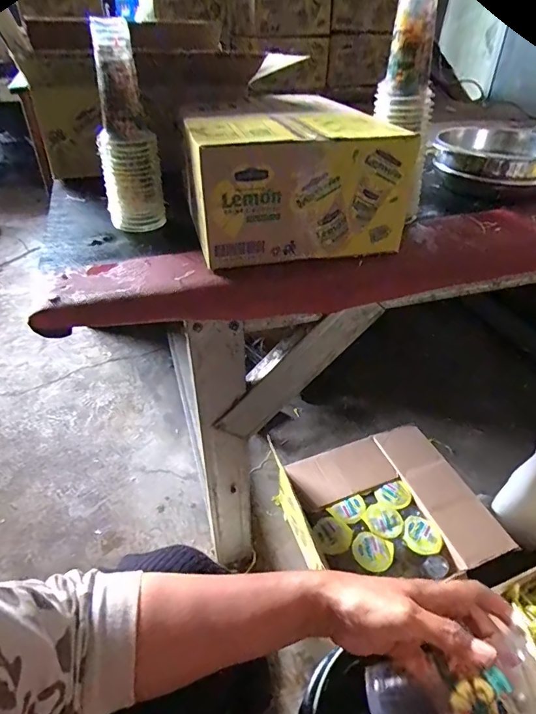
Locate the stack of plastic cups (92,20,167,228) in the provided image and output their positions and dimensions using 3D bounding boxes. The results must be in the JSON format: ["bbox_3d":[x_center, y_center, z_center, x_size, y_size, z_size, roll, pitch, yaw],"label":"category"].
[{"bbox_3d":[-0.181,-0.279,0.534,0.074,0.224,0.077,-14,42,-16],"label":"stack of plastic cups"}]

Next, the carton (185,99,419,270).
[{"bbox_3d":[0.026,-0.223,0.523,0.242,0.137,0.167,-8,41,-10],"label":"carton"}]

